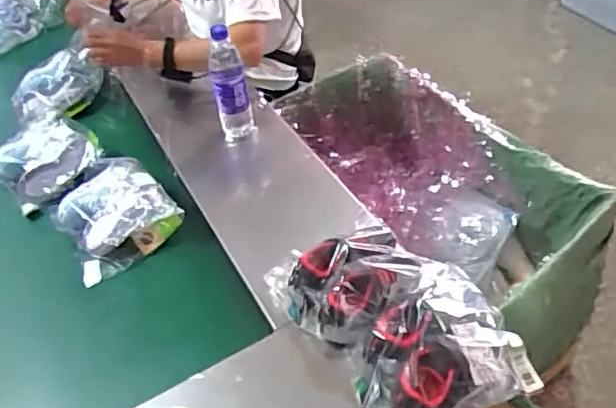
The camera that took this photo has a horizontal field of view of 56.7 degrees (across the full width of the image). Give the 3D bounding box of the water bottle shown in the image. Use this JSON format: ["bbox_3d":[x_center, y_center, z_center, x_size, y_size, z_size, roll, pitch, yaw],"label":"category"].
[{"bbox_3d":[-0.149,-0.218,1.093,0.067,0.252,0.056,-11,46,-3],"label":"water bottle"}]

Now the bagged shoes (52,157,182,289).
[{"bbox_3d":[-0.357,0.011,1.034,0.184,0.089,0.215,-29,50,-20],"label":"bagged shoes"}]

